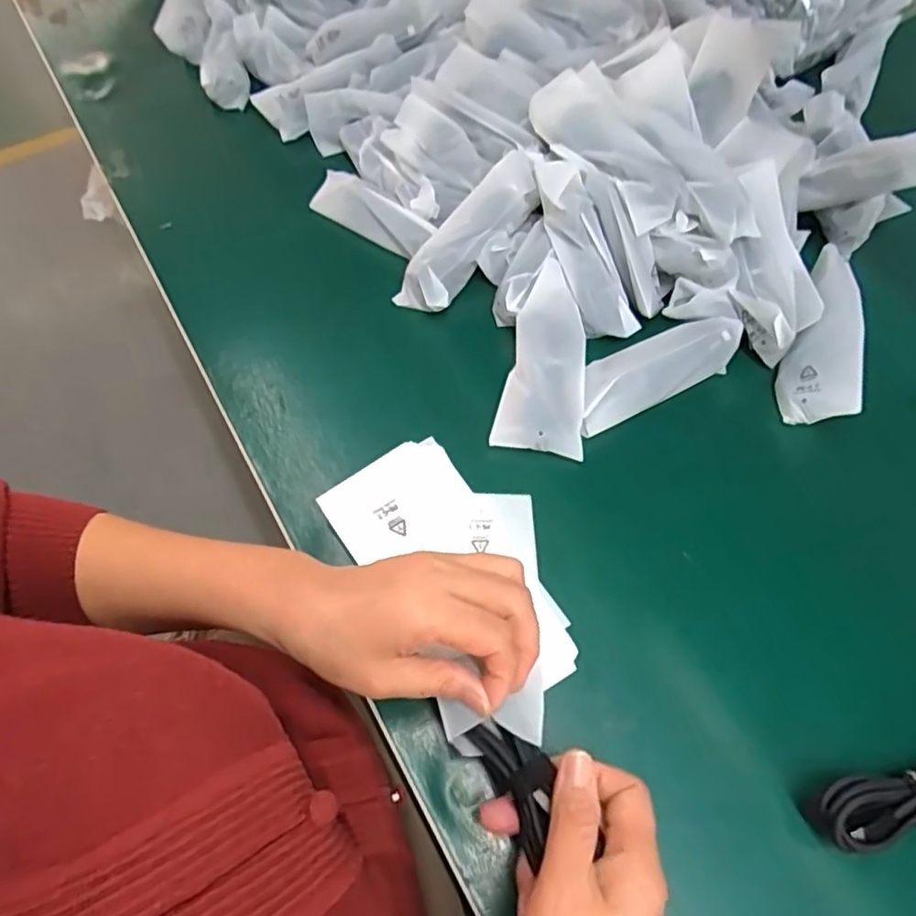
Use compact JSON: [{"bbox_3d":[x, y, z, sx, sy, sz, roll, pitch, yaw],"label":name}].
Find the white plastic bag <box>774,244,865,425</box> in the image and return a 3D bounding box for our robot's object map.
[{"bbox_3d":[0.268,-0.094,0.465,0.055,0.013,0.149,-10,56,40],"label":"white plastic bag"}]

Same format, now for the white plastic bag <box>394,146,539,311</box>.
[{"bbox_3d":[0.011,-0.175,0.497,0.039,0.039,0.146,39,86,18],"label":"white plastic bag"}]

